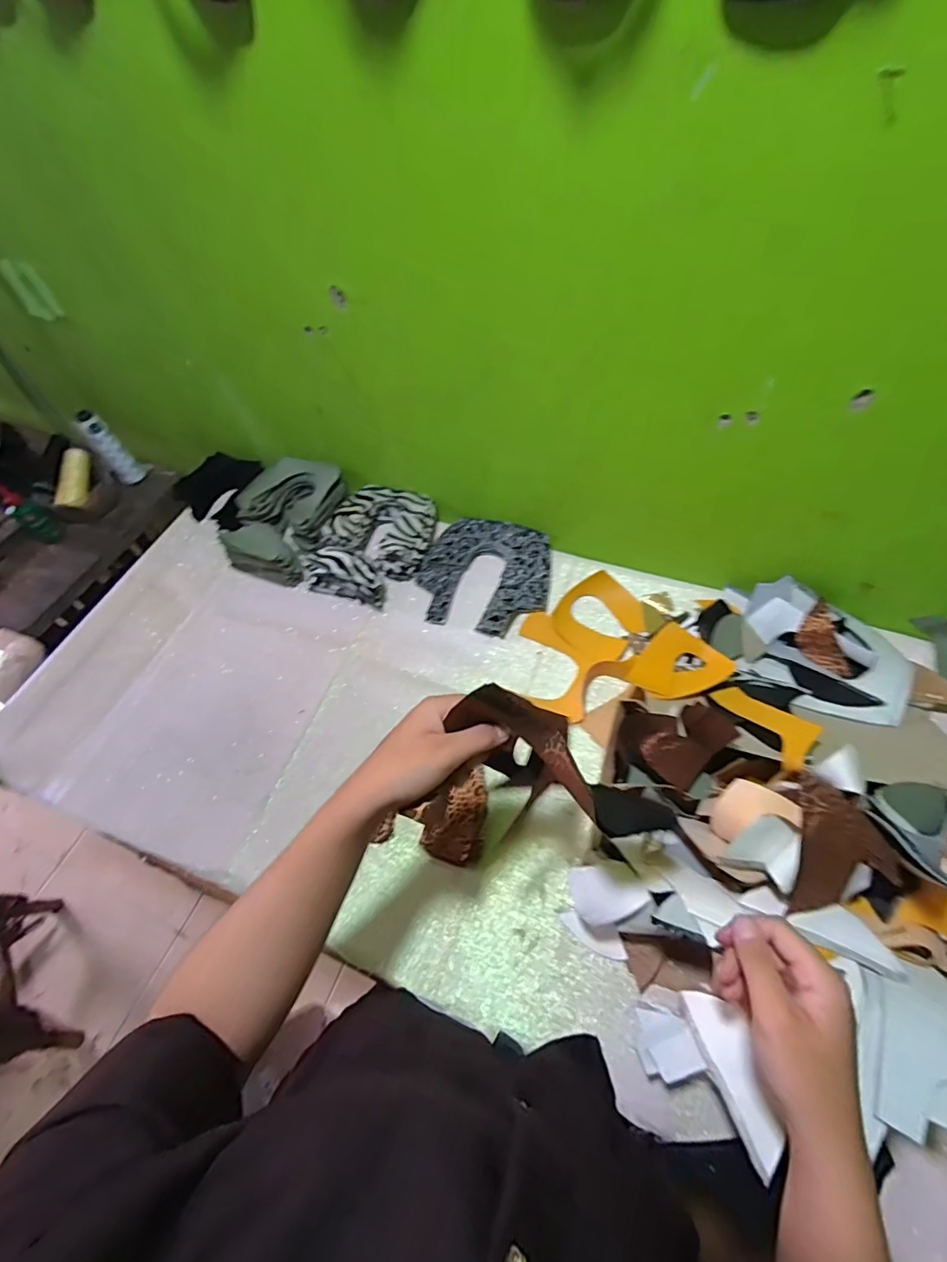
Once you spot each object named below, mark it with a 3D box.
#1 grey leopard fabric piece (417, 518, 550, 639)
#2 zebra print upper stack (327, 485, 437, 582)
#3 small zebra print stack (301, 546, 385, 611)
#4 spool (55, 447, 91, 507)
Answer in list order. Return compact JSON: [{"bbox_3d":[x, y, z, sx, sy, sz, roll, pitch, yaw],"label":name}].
[{"bbox_3d":[0.017,-0.084,0.752,0.187,0.029,0.183,13,65,17],"label":"grey leopard fabric piece"},{"bbox_3d":[-0.137,-0.165,0.801,0.162,0.044,0.139,20,62,16],"label":"zebra print upper stack"},{"bbox_3d":[-0.194,-0.087,0.755,0.142,0.066,0.057,22,62,17],"label":"small zebra print stack"},{"bbox_3d":[-0.702,-0.265,0.886,0.033,0.036,0.117,-6,71,1],"label":"spool"}]

